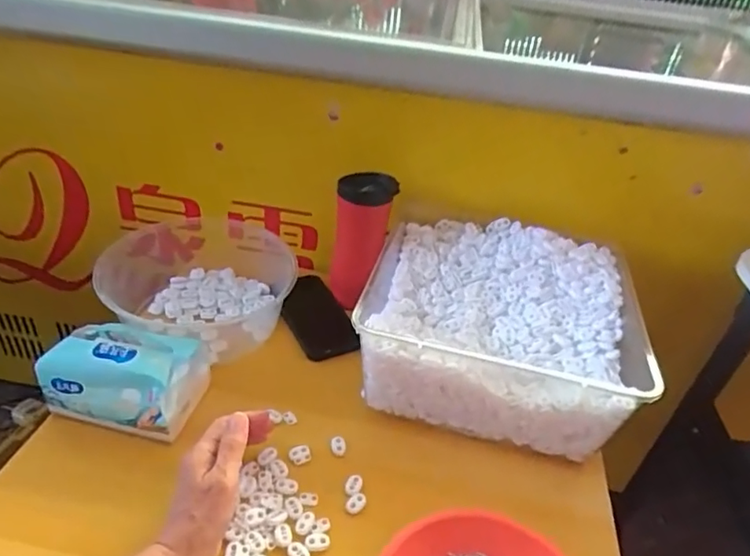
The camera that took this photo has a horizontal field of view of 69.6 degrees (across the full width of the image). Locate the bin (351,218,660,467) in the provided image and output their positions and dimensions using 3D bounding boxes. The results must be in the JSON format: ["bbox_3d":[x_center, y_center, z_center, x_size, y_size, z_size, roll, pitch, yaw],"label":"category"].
[{"bbox_3d":[0.143,0.060,0.662,0.293,0.147,0.265,13,35,8],"label":"bin"}]

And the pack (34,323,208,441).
[{"bbox_3d":[-0.268,0.101,0.582,0.145,0.079,0.094,11,35,5],"label":"pack"}]

